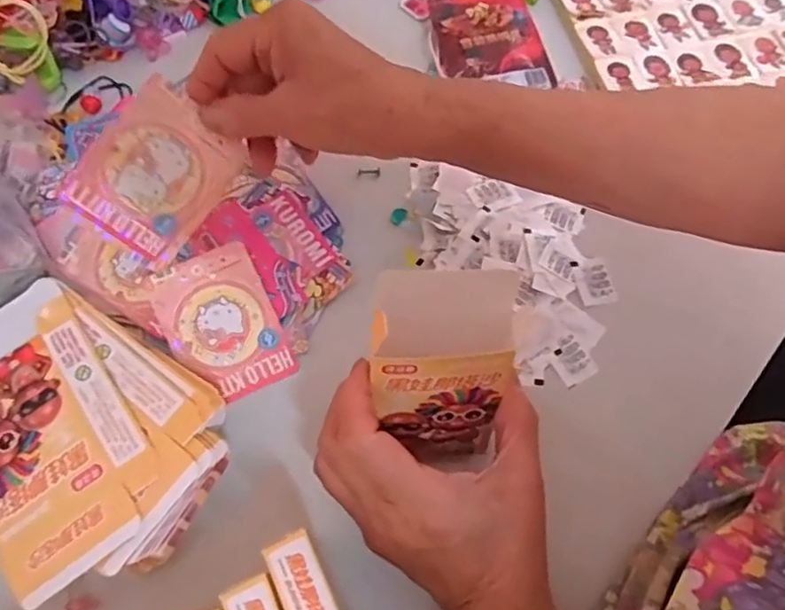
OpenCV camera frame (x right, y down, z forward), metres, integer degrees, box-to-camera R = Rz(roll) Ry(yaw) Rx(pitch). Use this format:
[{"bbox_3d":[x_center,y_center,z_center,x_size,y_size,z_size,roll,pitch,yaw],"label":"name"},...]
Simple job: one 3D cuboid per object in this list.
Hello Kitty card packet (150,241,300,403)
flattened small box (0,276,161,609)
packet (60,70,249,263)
[{"bbox_3d":[-0.100,0.012,0.352,0.061,0.004,0.086,-24,88,-12],"label":"Hello Kitty card packet"},{"bbox_3d":[-0.177,0.061,0.297,0.080,0.005,0.144,-33,71,-15],"label":"flattened small box"},{"bbox_3d":[-0.128,-0.071,0.328,0.083,0.064,0.005,-49,31,6],"label":"packet"}]

